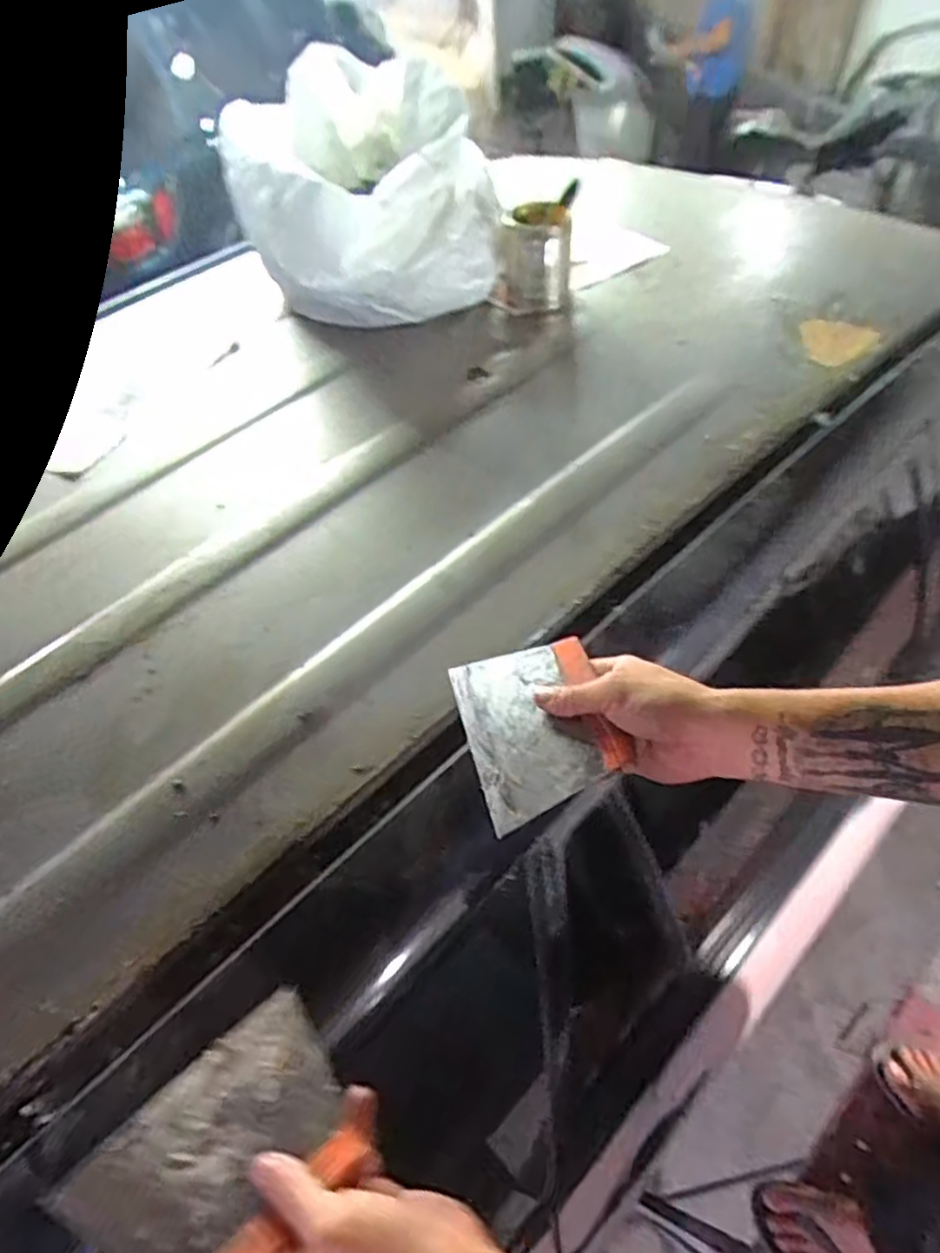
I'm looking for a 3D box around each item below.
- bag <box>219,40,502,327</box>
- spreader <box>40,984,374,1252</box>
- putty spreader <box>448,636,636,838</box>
[{"bbox_3d":[-0.134,-0.574,0.925,0.328,0.207,0.331,-19,59,-12],"label":"bag"},{"bbox_3d":[-0.132,0.291,0.384,0.104,0.006,0.142,37,51,26],"label":"spreader"},{"bbox_3d":[0.045,0.066,0.484,0.096,0.007,0.141,-21,44,4],"label":"putty spreader"}]

